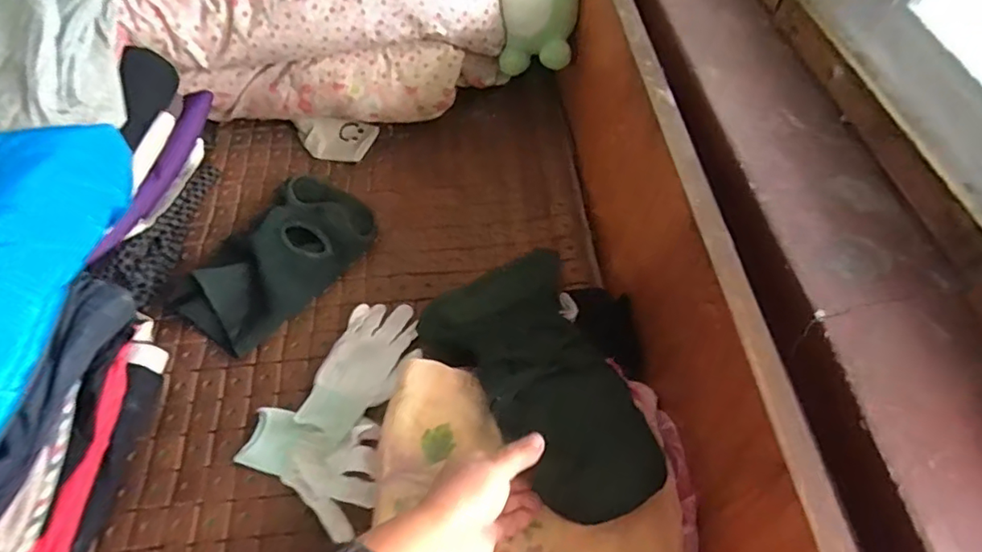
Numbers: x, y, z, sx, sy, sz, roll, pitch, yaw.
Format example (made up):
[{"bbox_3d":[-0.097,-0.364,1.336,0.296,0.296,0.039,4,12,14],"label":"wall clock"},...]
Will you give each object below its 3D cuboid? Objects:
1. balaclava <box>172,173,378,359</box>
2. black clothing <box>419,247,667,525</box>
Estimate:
[{"bbox_3d":[-0.269,-0.028,0.716,0.150,0.043,0.251,32,60,15],"label":"balaclava"},{"bbox_3d":[0.054,0.100,0.567,0.139,0.080,0.285,-24,52,-19],"label":"black clothing"}]

